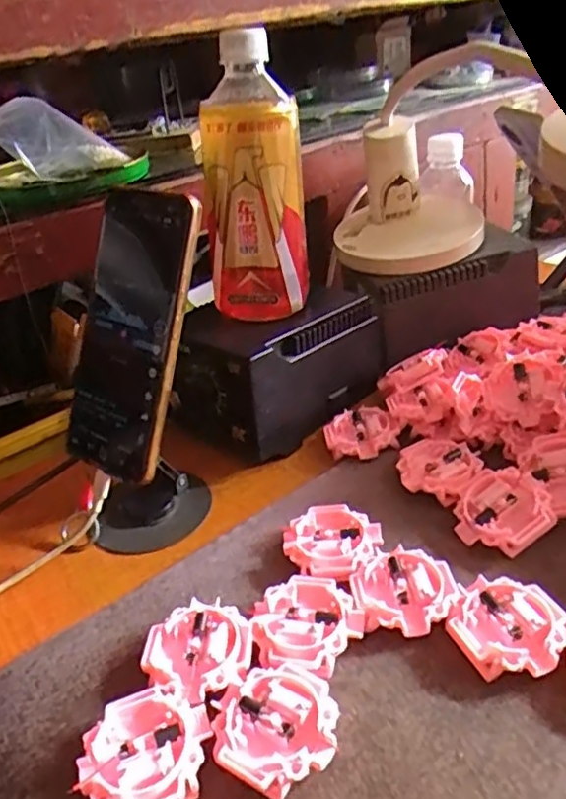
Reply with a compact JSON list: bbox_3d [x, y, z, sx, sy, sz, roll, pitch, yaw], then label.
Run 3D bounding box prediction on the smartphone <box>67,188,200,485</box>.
[{"bbox_3d":[-0.094,-0.039,0.376,0.083,0.164,0.012,19,10,37],"label":"smartphone"}]

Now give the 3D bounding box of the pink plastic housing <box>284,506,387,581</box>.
[{"bbox_3d":[0.029,0.085,0.370,0.053,0.015,0.054,-6,31,3],"label":"pink plastic housing"}]

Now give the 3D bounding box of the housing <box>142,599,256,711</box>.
[{"bbox_3d":[-0.041,0.127,0.315,0.051,0.016,0.052,-6,31,3],"label":"housing"}]

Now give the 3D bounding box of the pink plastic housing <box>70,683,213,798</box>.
[{"bbox_3d":[-0.059,0.152,0.274,0.054,0.015,0.050,-6,31,3],"label":"pink plastic housing"}]

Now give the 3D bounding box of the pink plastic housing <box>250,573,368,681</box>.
[{"bbox_3d":[0.010,0.114,0.322,0.051,0.015,0.055,-6,31,3],"label":"pink plastic housing"}]

